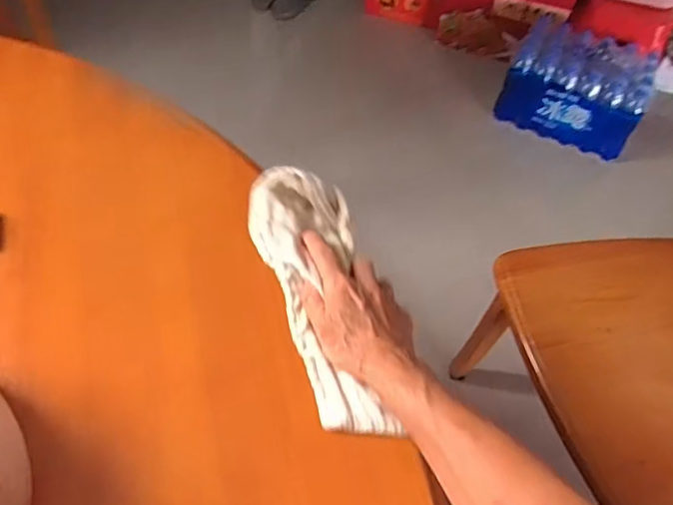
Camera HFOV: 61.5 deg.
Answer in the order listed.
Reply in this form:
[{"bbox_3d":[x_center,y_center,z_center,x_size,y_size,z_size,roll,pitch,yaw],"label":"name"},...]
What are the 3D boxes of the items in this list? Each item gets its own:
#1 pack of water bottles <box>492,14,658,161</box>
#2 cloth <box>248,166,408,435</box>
[{"bbox_3d":[0.664,-0.458,1.576,0.360,0.194,0.253,24,57,12],"label":"pack of water bottles"},{"bbox_3d":[-0.012,0.033,0.474,0.088,0.034,0.249,-11,60,-12],"label":"cloth"}]

